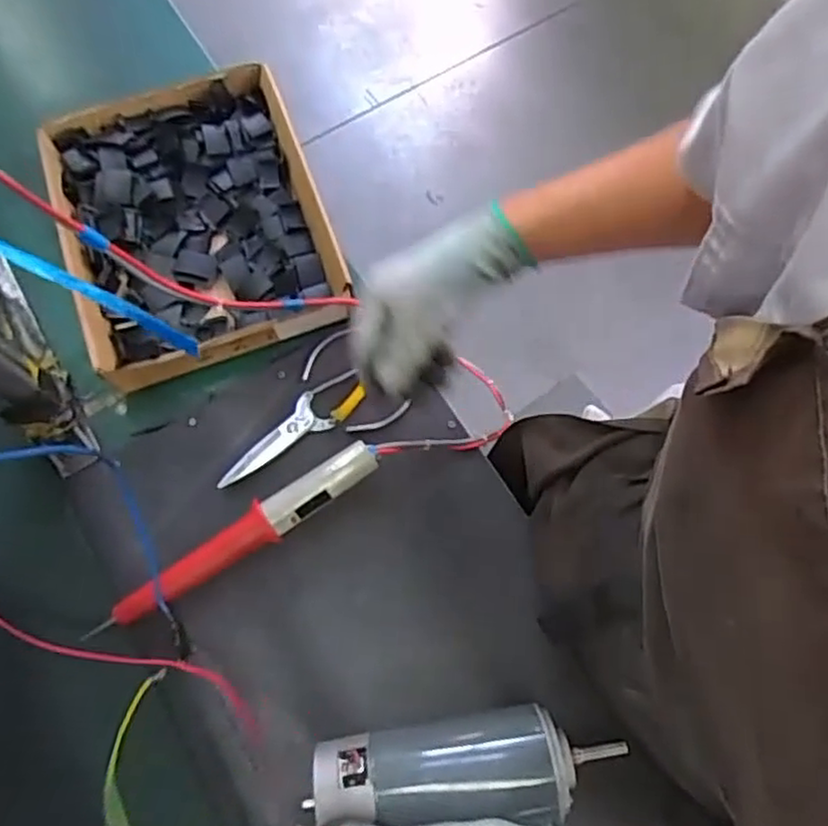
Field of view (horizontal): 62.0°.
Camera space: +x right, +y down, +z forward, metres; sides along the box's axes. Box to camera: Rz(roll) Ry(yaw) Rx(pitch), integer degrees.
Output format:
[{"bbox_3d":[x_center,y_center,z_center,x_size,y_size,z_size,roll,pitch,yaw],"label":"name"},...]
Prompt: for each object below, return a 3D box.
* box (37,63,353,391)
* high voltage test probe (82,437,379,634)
[{"bbox_3d":[-0.222,-0.196,0.689,0.252,0.049,0.328,-21,72,-7],"label":"box"},{"bbox_3d":[-0.148,0.110,0.593,0.267,0.030,0.038,-34,74,-11],"label":"high voltage test probe"}]

